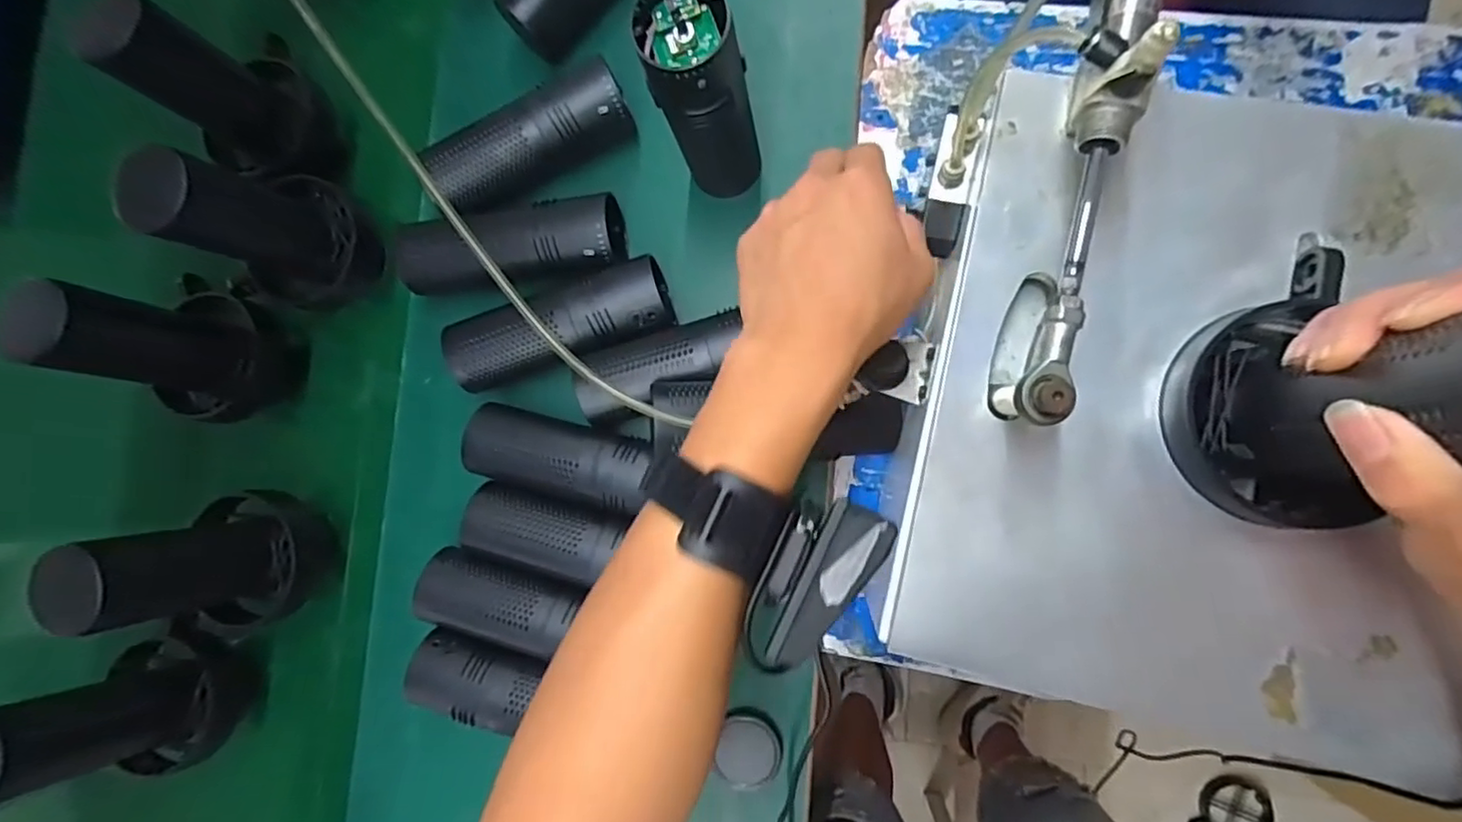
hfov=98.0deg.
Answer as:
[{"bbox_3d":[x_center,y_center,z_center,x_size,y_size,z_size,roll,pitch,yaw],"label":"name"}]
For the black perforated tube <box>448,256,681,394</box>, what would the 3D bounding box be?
[{"bbox_3d":[-0.123,-0.057,0.471,0.163,0.051,0.056,-18,84,7],"label":"black perforated tube"}]

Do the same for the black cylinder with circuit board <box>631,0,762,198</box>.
[{"bbox_3d":[-0.014,-0.198,0.414,0.054,0.157,0.059,-1,86,8],"label":"black cylinder with circuit board"}]

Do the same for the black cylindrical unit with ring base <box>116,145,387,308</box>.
[{"bbox_3d":[-0.339,-0.132,0.450,0.087,0.164,0.097,23,90,9],"label":"black cylindrical unit with ring base"}]

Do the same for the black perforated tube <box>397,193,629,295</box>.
[{"bbox_3d":[-0.163,-0.121,0.485,0.164,0.060,0.065,-3,86,8],"label":"black perforated tube"}]

